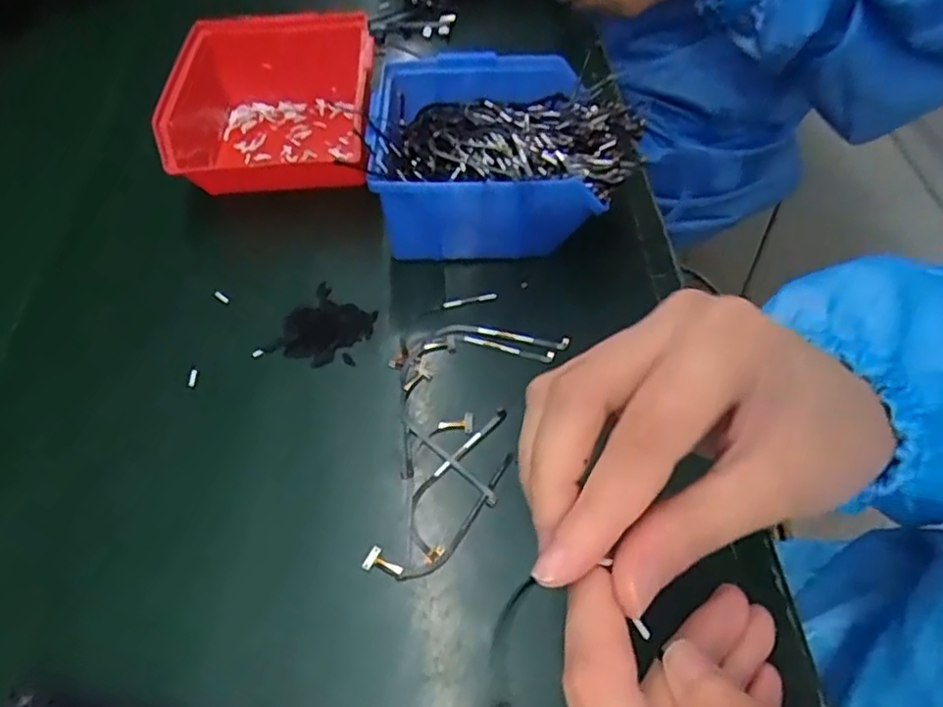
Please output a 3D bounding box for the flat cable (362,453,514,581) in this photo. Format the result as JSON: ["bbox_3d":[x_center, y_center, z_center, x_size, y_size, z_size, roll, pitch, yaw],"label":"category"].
[{"bbox_3d":[-0.011,0.080,0.311,0.080,0.004,0.025,-32,60,-20],"label":"flat cable"}]

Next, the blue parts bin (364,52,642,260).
[{"bbox_3d":[0.018,-0.121,0.419,0.150,0.064,0.126,0,54,1],"label":"blue parts bin"}]

